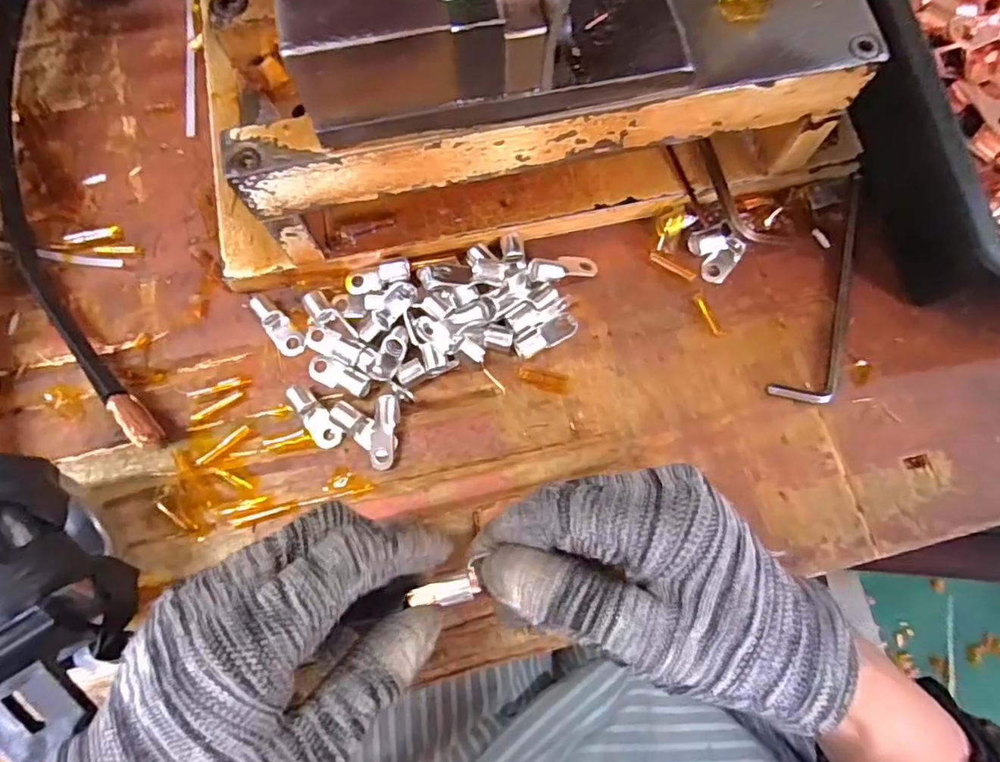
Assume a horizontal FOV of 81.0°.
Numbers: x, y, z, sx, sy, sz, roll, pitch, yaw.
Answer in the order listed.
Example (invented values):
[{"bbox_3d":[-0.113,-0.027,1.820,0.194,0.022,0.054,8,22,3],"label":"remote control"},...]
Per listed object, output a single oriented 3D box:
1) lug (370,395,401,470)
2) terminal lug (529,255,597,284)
[{"bbox_3d":[-0.051,0.023,0.258,0.010,0.008,0.032,7,75,2],"label":"lug"},{"bbox_3d":[0.030,-0.054,0.276,0.034,0.006,0.012,-10,77,-21],"label":"terminal lug"}]

